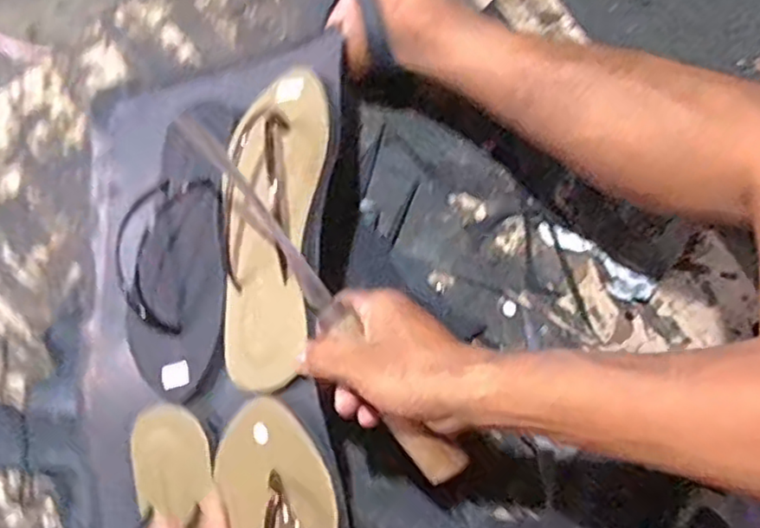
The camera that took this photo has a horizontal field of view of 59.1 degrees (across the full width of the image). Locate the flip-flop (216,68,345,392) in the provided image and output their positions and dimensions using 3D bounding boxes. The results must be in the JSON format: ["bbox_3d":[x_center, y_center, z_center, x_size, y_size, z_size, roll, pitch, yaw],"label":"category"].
[{"bbox_3d":[-0.086,-0.033,0.509,0.086,0.036,0.243,6,79,2],"label":"flip-flop"}]

